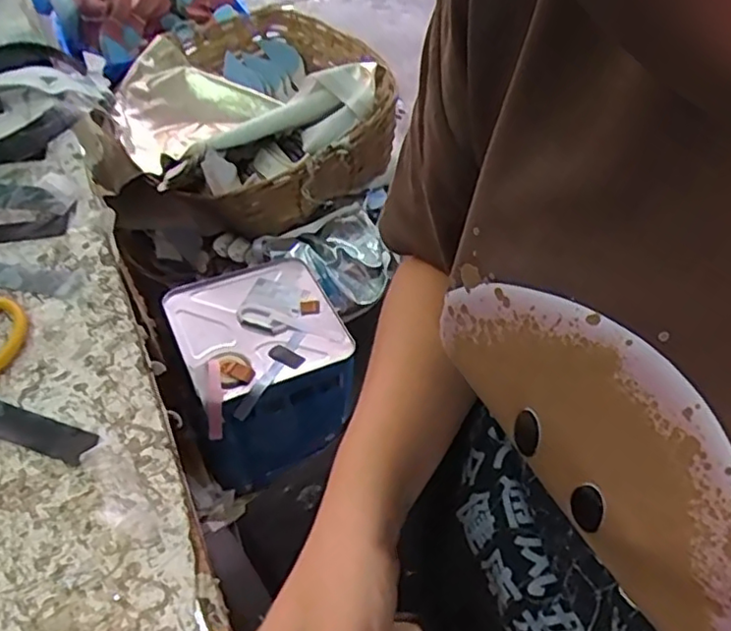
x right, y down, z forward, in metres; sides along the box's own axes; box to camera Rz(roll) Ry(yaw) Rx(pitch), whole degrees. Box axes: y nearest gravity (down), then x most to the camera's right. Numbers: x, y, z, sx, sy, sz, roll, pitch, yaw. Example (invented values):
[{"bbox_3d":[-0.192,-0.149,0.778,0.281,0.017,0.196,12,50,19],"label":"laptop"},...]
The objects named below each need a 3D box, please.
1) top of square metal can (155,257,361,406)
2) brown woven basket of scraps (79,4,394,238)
[{"bbox_3d":[-0.181,0.007,1.060,0.251,0.033,0.275,-22,51,-17],"label":"top of square metal can"},{"bbox_3d":[-0.233,-0.390,1.313,0.556,0.228,0.517,-4,48,-1],"label":"brown woven basket of scraps"}]

